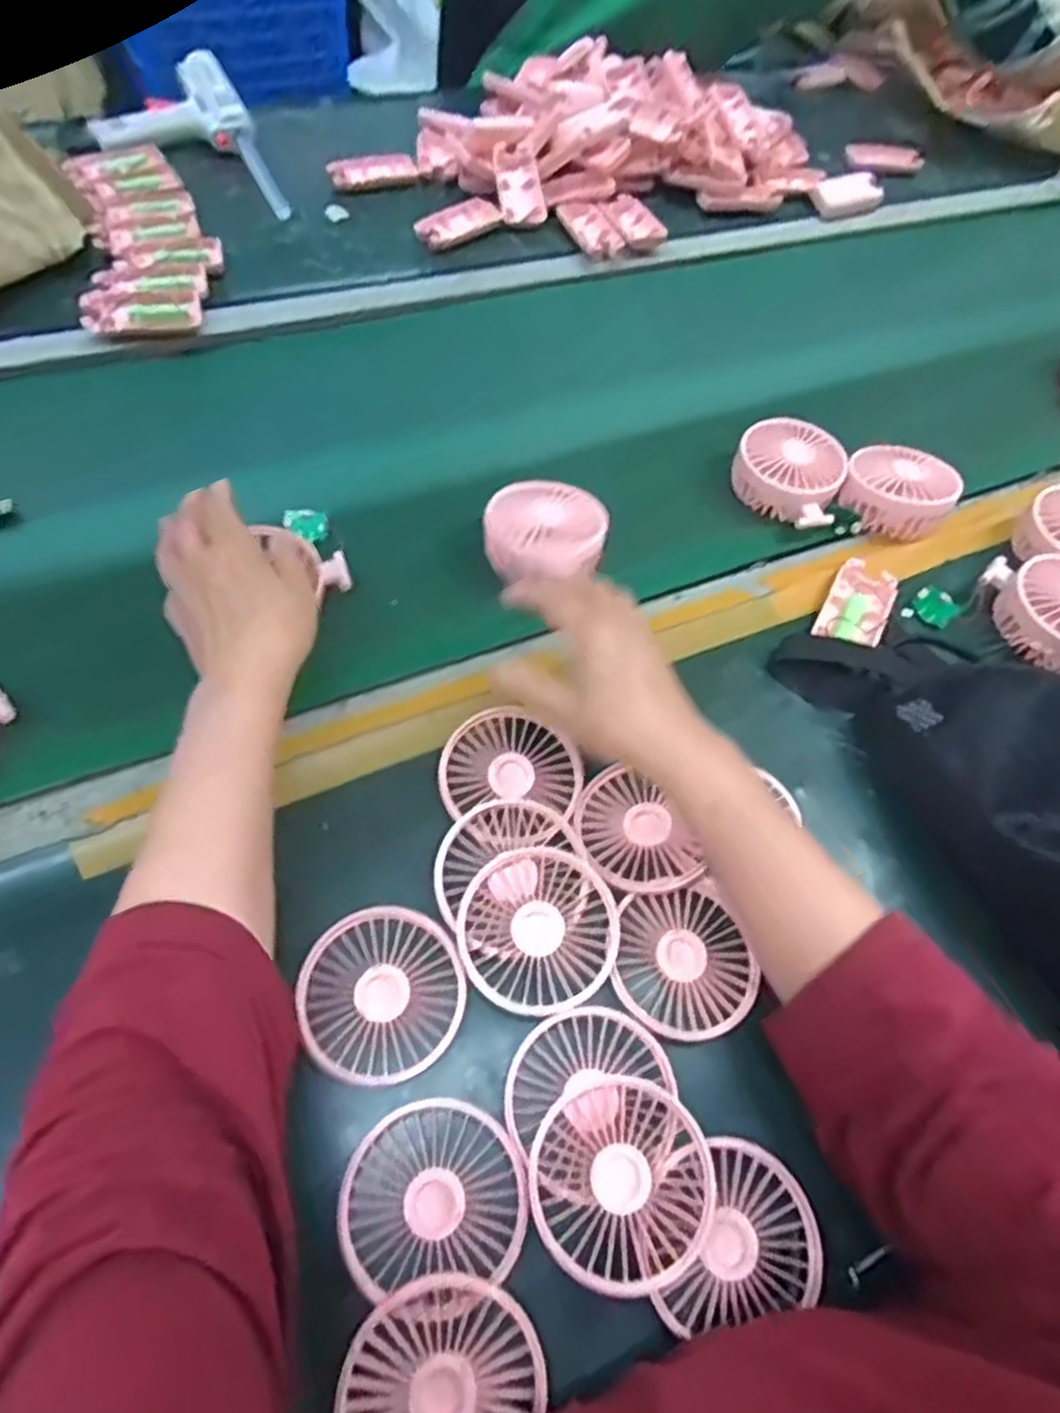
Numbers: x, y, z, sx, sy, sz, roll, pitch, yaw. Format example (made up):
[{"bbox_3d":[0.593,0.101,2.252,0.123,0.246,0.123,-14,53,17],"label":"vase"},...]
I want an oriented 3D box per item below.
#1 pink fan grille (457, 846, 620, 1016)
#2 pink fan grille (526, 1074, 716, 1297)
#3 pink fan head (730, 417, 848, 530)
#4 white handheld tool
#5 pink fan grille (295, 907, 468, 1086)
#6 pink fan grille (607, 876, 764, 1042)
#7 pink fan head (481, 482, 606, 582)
[{"bbox_3d":[0.005,0.125,0.435,0.087,0.017,0.086,2,60,-3],"label":"pink fan grille"},{"bbox_3d":[0.045,0.232,0.380,0.086,0.013,0.087,2,60,-3],"label":"pink fan grille"},{"bbox_3d":[0.212,-0.193,0.639,0.085,0.035,0.093,19,61,7],"label":"pink fan head"},{"bbox_3d":[-0.373,-0.608,0.831,0.160,0.036,0.306,-22,64,-16],"label":"white handheld tool"},{"bbox_3d":[-0.080,0.154,0.418,0.084,0.007,0.086,2,60,-3],"label":"pink fan grille"},{"bbox_3d":[0.087,0.145,0.443,0.081,0.013,0.082,2,60,-3],"label":"pink fan grille"},{"bbox_3d":[0.011,-0.126,0.560,0.085,0.036,0.097,19,61,7],"label":"pink fan head"}]

